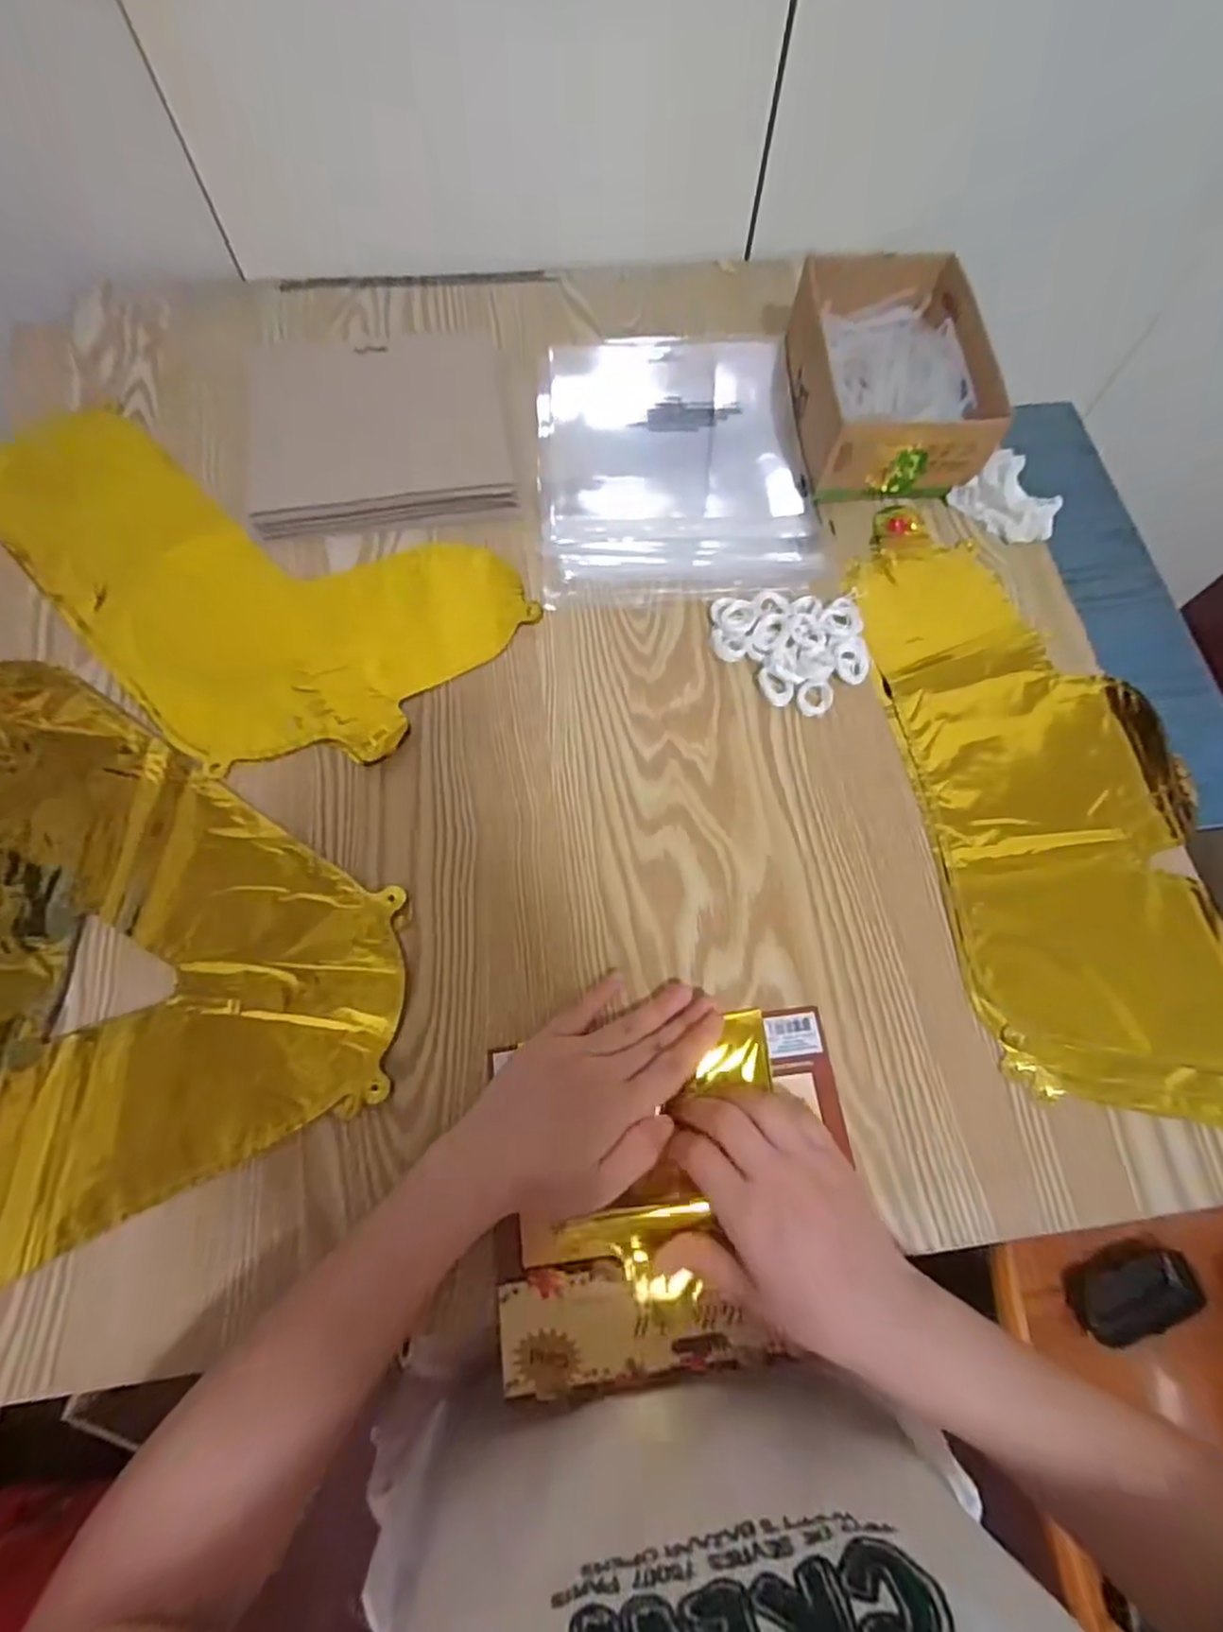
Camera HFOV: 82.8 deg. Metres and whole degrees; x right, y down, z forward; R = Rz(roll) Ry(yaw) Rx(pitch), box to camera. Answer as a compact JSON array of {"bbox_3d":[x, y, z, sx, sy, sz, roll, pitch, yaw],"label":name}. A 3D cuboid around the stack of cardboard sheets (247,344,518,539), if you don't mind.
[{"bbox_3d":[-0.181,-0.300,0.540,0.194,0.022,0.161,-8,70,-5],"label":"stack of cardboard sheets"}]

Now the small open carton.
[{"bbox_3d":[0.213,-0.343,0.541,0.135,0.068,0.198,0,69,-2],"label":"small open carton"}]

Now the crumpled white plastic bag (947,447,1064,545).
[{"bbox_3d":[0.302,-0.237,0.522,0.048,0.032,0.071,-31,73,-13],"label":"crumpled white plastic bag"}]

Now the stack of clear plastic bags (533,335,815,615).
[{"bbox_3d":[0.050,-0.289,0.556,0.210,0.012,0.265,-3,69,-3],"label":"stack of clear plastic bags"}]

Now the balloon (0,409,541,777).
[{"bbox_3d":[-0.276,-0.191,0.508,0.395,0.011,0.232,40,73,12],"label":"balloon"}]

